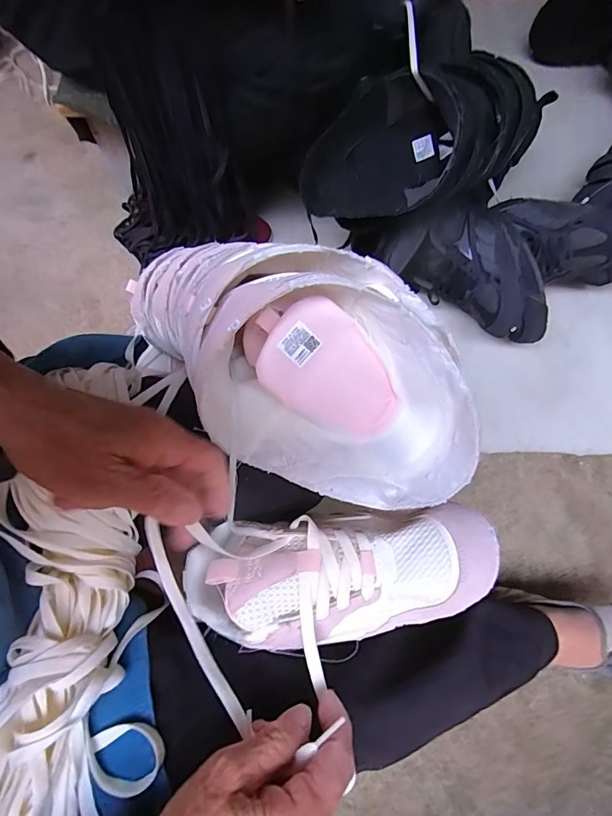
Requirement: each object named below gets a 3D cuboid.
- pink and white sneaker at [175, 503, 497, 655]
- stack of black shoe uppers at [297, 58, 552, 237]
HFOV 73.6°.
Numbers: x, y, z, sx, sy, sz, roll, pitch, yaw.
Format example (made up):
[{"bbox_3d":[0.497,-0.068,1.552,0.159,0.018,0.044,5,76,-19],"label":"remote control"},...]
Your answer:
[{"bbox_3d":[0.016,0.118,0.277,0.218,0.062,0.088,-11,76,7],"label":"pink and white sneaker"},{"bbox_3d":[0.155,-0.347,0.552,0.298,0.145,0.142,-23,71,-7],"label":"stack of black shoe uppers"}]

